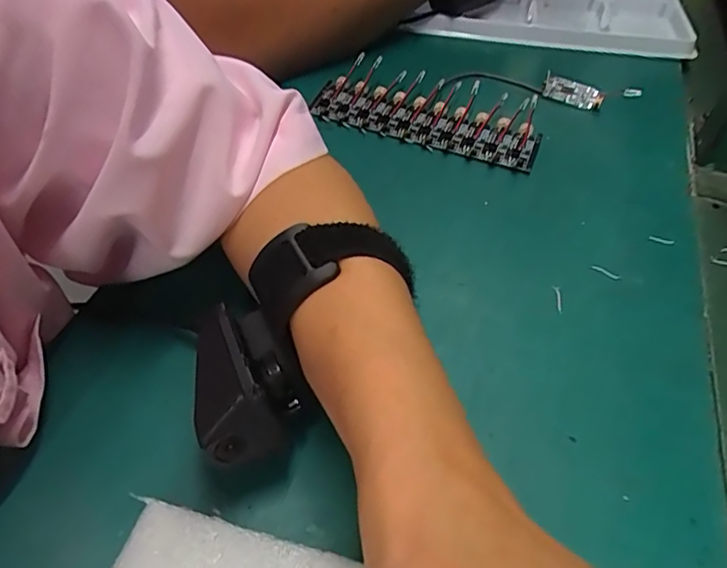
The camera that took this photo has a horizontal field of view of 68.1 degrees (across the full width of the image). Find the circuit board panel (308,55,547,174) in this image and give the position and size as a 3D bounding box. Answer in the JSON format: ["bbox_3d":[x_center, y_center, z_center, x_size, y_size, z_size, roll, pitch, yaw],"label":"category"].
[{"bbox_3d":[0.045,-0.123,0.385,0.162,0.018,0.061,20,50,13],"label":"circuit board panel"}]

